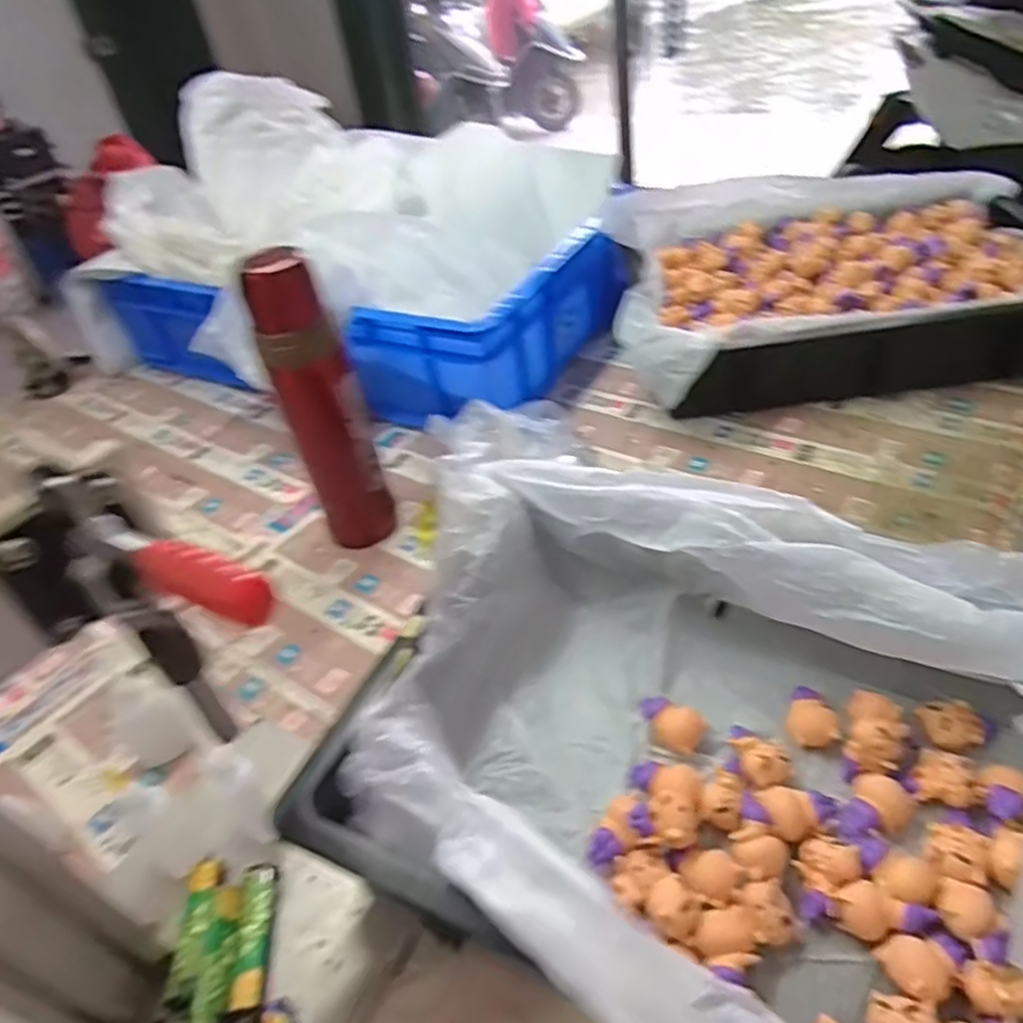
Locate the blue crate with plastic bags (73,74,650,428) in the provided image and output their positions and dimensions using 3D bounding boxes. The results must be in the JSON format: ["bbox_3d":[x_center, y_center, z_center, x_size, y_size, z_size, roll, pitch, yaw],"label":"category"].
[{"bbox_3d":[-0.212,-0.350,0.935,0.641,0.307,0.367,16,46,23],"label":"blue crate with plastic bags"}]

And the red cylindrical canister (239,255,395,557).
[{"bbox_3d":[-0.162,-0.082,0.635,0.072,0.276,0.053,-23,44,-19],"label":"red cylindrical canister"}]

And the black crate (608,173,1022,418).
[{"bbox_3d":[0.348,-0.266,0.837,0.470,0.125,0.368,-6,41,0],"label":"black crate"}]

